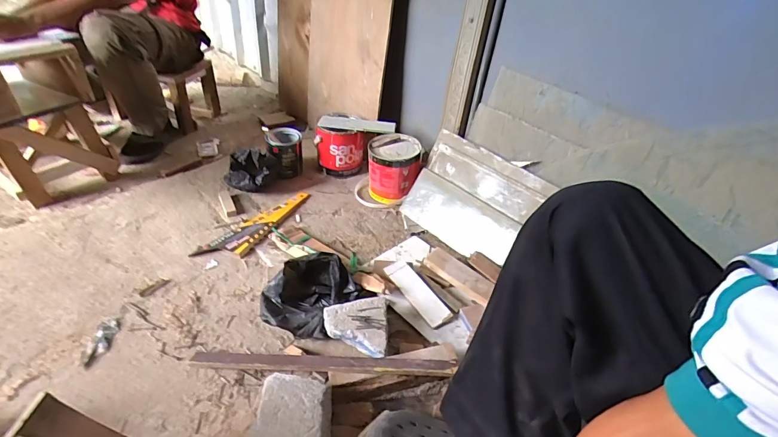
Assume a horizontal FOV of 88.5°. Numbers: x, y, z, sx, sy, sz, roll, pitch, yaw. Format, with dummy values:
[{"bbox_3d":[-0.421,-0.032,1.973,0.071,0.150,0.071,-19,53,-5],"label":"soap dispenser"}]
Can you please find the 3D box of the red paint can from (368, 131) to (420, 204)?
[{"bbox_3d":[0.012,-0.143,1.194,0.147,0.178,0.142,4,39,-3],"label":"red paint can"}]

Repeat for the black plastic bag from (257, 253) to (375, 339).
[{"bbox_3d":[-0.165,0.159,0.844,0.173,0.105,0.188,26,43,23],"label":"black plastic bag"}]

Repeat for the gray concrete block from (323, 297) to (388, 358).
[{"bbox_3d":[-0.065,0.207,0.785,0.121,0.033,0.126,3,39,-4],"label":"gray concrete block"}]

